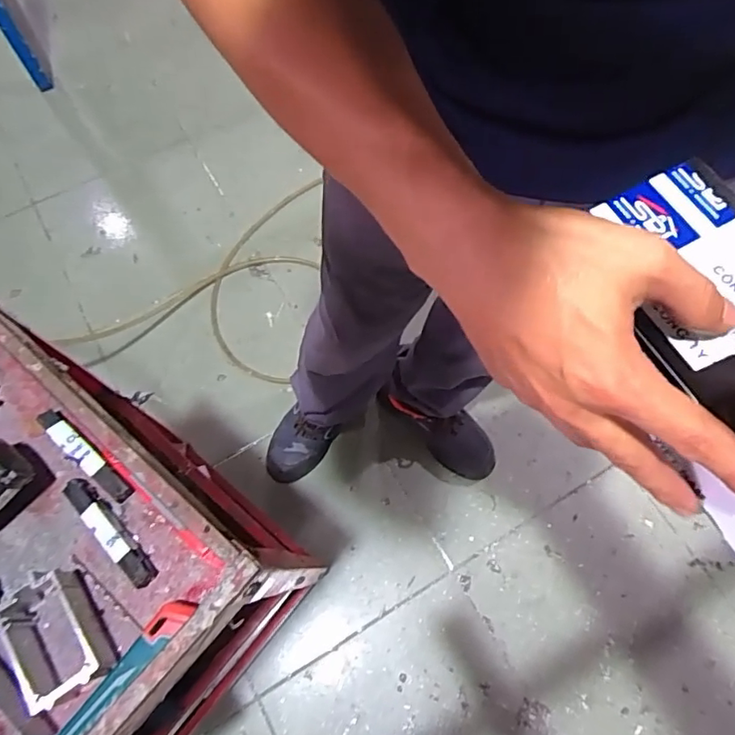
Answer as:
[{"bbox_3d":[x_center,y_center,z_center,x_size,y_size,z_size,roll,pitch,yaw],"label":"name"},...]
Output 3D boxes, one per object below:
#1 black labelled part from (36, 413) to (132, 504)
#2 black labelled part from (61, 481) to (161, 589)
[{"bbox_3d":[-0.222,0.069,0.439,0.093,0.021,0.018,39,72,14],"label":"black labelled part"},{"bbox_3d":[-0.194,0.122,0.418,0.018,0.013,0.097,-41,74,-15],"label":"black labelled part"}]

